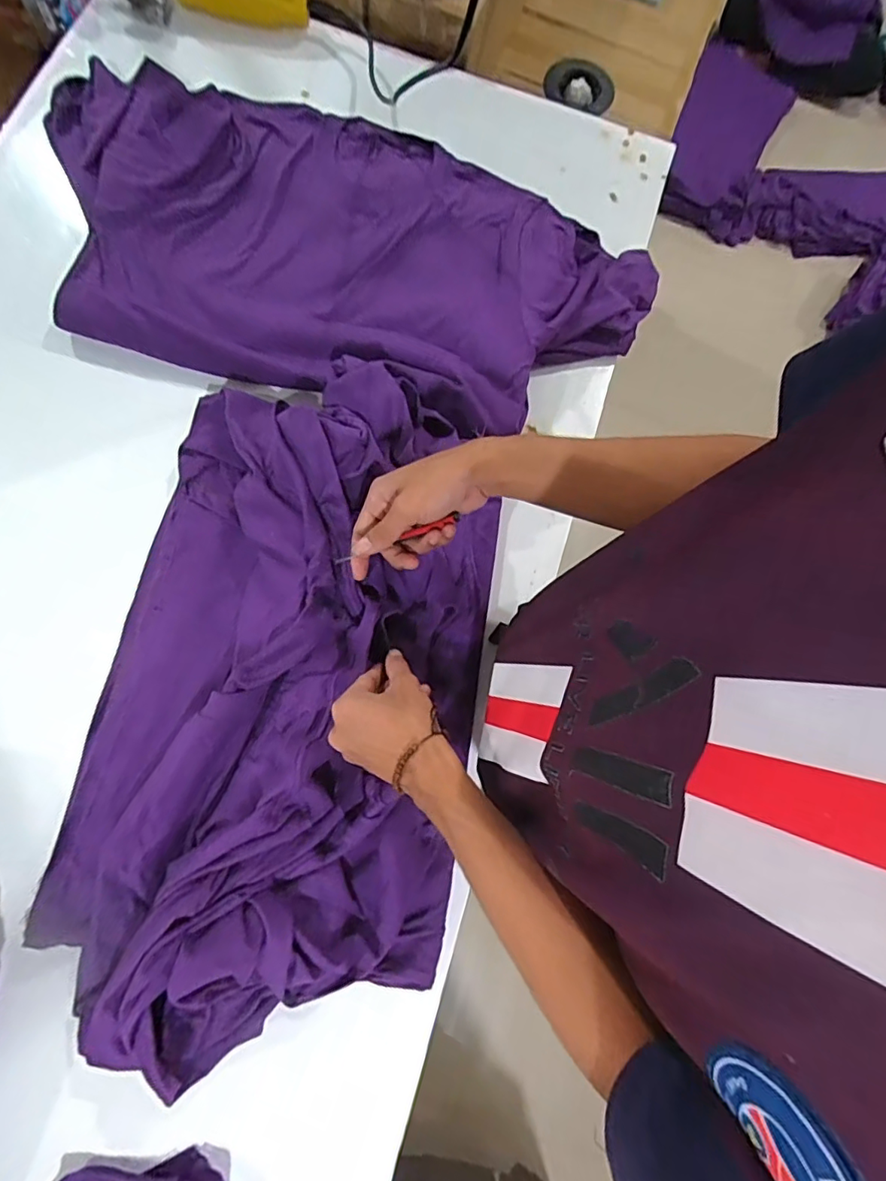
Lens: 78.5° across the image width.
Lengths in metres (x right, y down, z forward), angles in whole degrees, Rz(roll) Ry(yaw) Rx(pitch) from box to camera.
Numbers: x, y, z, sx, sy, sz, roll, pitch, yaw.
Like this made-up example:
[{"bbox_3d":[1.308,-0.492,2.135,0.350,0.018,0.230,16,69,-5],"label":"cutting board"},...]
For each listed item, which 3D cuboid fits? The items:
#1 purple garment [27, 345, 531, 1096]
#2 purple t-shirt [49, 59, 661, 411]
[{"bbox_3d":[-0.140,0.066,0.507,0.349,0.083,0.626,10,77,3],"label":"purple garment"},{"bbox_3d":[-0.114,-0.410,0.628,0.727,0.047,0.388,9,77,-3],"label":"purple t-shirt"}]

